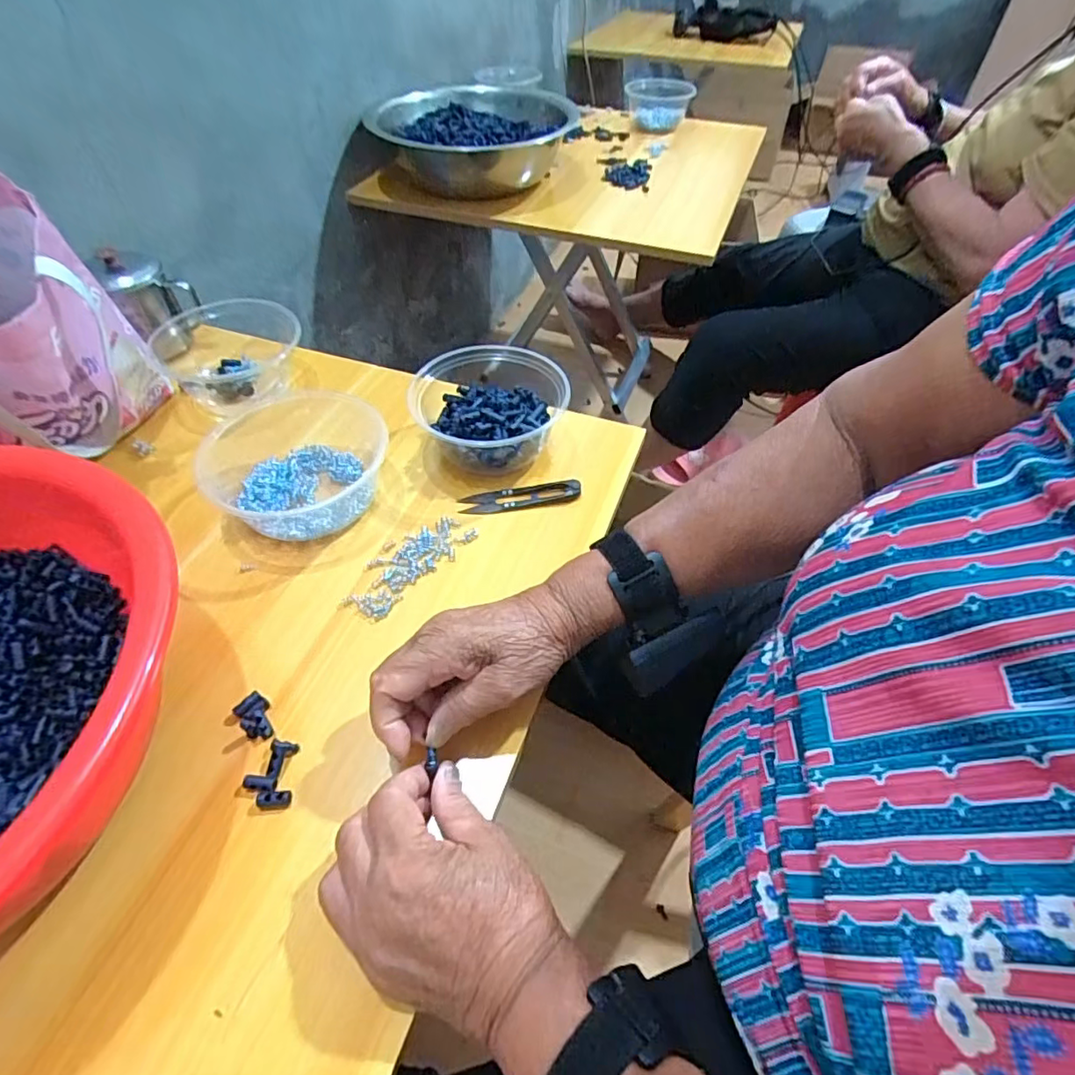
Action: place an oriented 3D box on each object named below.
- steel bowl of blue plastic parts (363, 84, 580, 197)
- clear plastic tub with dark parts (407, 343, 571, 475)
[{"bbox_3d":[-0.100,-0.622,0.910,0.266,0.102,0.315,10,50,8],"label":"steel bowl of blue plastic parts"},{"bbox_3d":[-0.046,-0.110,0.506,0.130,0.064,0.132,0,49,0],"label":"clear plastic tub with dark parts"}]

